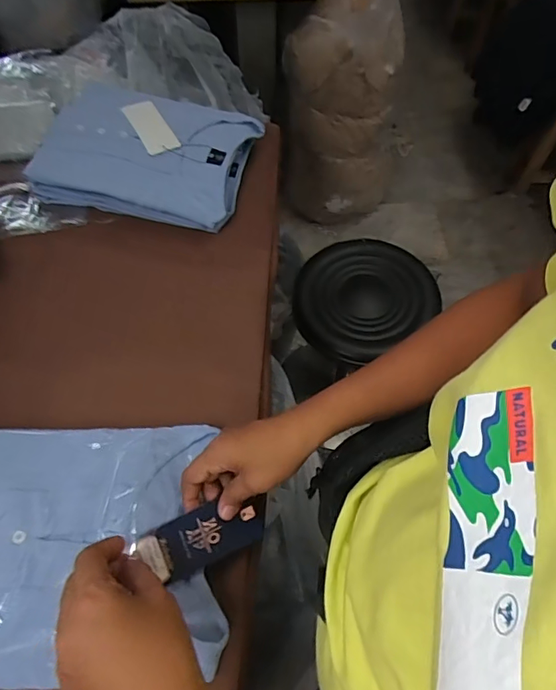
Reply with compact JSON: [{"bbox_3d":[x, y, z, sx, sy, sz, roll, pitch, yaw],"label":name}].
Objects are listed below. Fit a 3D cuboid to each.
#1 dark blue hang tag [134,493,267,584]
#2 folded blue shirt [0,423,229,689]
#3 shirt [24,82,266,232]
[{"bbox_3d":[-0.059,0.162,0.399,0.112,0.006,0.043,-15,69,-29],"label":"dark blue hang tag"},{"bbox_3d":[-0.186,0.166,0.402,0.267,0.025,0.206,-2,59,-1],"label":"folded blue shirt"},{"bbox_3d":[-0.181,-0.282,0.667,0.282,0.061,0.234,12,60,7],"label":"shirt"}]

